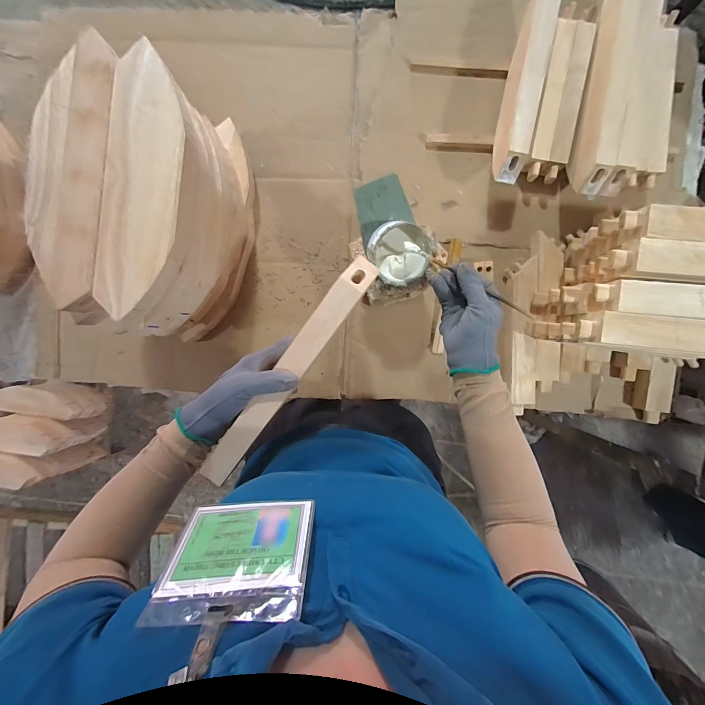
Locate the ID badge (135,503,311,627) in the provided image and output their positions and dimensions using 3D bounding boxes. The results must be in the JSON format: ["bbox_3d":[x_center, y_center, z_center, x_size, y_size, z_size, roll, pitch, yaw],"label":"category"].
[{"bbox_3d":[-0.081,0.145,0.228,0.100,0.083,0.005,-4,115,2],"label":"ID badge"}]

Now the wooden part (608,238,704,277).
[{"bbox_3d":[0.478,-0.116,0.408,0.255,0.022,0.041,6,93,2],"label":"wooden part"}]

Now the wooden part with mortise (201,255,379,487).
[{"bbox_3d":[-0.072,0.023,0.364,0.035,0.029,0.309,37,96,0],"label":"wooden part with mortise"}]

